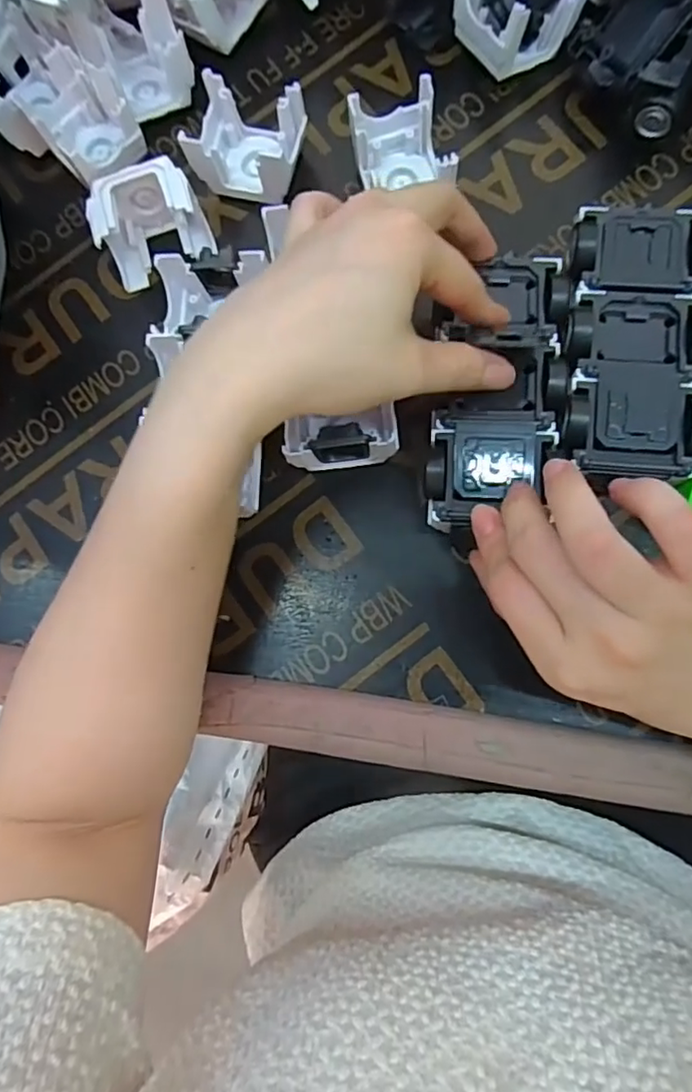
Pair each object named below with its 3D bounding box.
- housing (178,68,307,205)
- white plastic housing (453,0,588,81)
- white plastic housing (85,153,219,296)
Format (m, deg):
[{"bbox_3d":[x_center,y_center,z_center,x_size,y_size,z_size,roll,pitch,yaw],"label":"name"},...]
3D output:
[{"bbox_3d":[-0.053,-0.218,0.330,0.058,0.036,0.049,12,84,11],"label":"housing"},{"bbox_3d":[0.093,-0.280,0.326,0.069,0.048,0.038,8,83,10],"label":"white plastic housing"},{"bbox_3d":[-0.108,-0.176,0.325,0.058,0.040,0.039,-29,78,4],"label":"white plastic housing"}]

